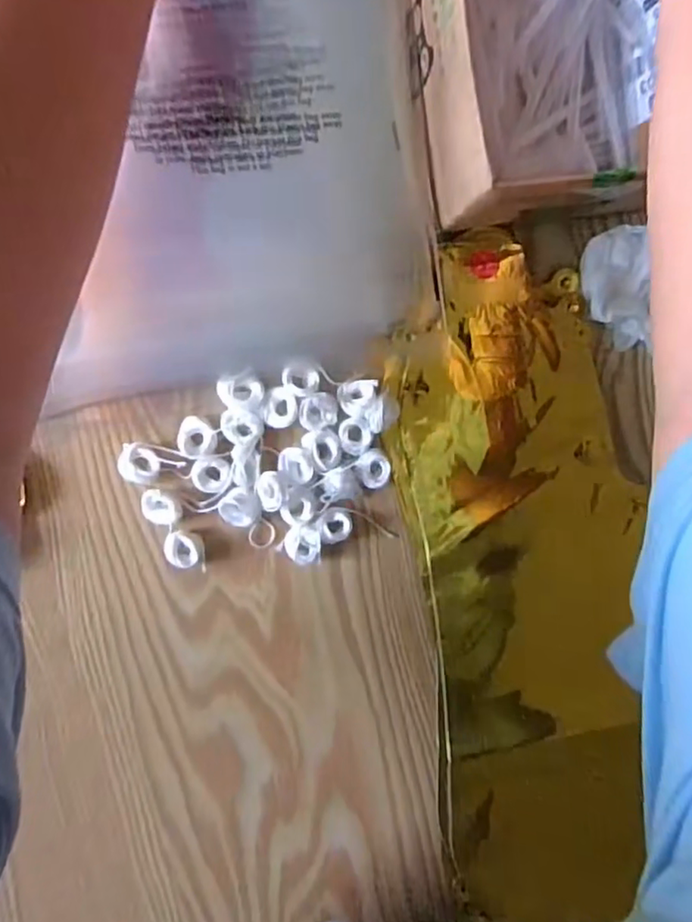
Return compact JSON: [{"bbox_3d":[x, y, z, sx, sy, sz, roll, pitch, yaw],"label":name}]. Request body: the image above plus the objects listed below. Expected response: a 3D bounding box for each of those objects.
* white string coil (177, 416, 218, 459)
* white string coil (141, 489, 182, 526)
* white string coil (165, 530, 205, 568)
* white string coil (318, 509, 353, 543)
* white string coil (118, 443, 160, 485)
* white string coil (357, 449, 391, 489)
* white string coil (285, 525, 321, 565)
[{"bbox_3d":[-0.079,-0.012,0.317,0.021,0.009,0.019,38,89,-9],"label":"white string coil"},{"bbox_3d":[-0.098,0.025,0.317,0.022,0.011,0.018,35,90,-9],"label":"white string coil"},{"bbox_3d":[-0.087,0.048,0.322,0.021,0.009,0.019,26,91,-9],"label":"white string coil"},{"bbox_3d":[-0.006,0.035,0.330,0.019,0.015,0.017,-16,97,-6],"label":"white string coil"},{"bbox_3d":[-0.109,0.002,0.315,0.021,0.011,0.019,20,92,-8],"label":"white string coil"},{"bbox_3d":[0.016,0.004,0.332,0.018,0.010,0.020,-25,97,-4],"label":"white string coil"},{"bbox_3d":[-0.024,0.045,0.329,0.019,0.011,0.021,-1,95,-7],"label":"white string coil"}]

